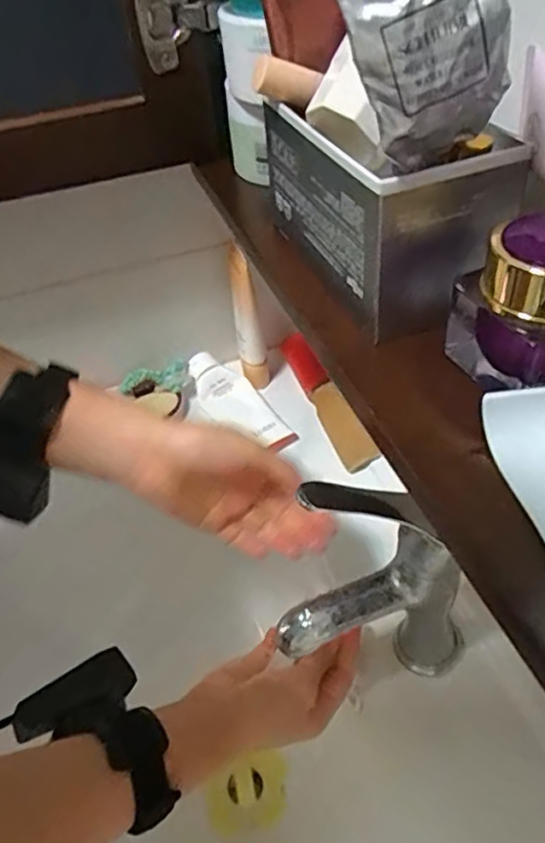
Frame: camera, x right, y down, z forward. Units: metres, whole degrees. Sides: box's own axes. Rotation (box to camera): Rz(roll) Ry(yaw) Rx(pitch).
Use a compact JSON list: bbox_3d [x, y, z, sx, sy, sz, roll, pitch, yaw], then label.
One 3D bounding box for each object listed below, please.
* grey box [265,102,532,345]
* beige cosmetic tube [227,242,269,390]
[{"bbox_3d":[0.059,-0.124,0.345,0.076,0.080,0.136,-18,46,-11],"label":"grey box"},{"bbox_3d":[-0.026,-0.103,0.674,0.027,0.173,0.024,-8,44,-1],"label":"beige cosmetic tube"}]

